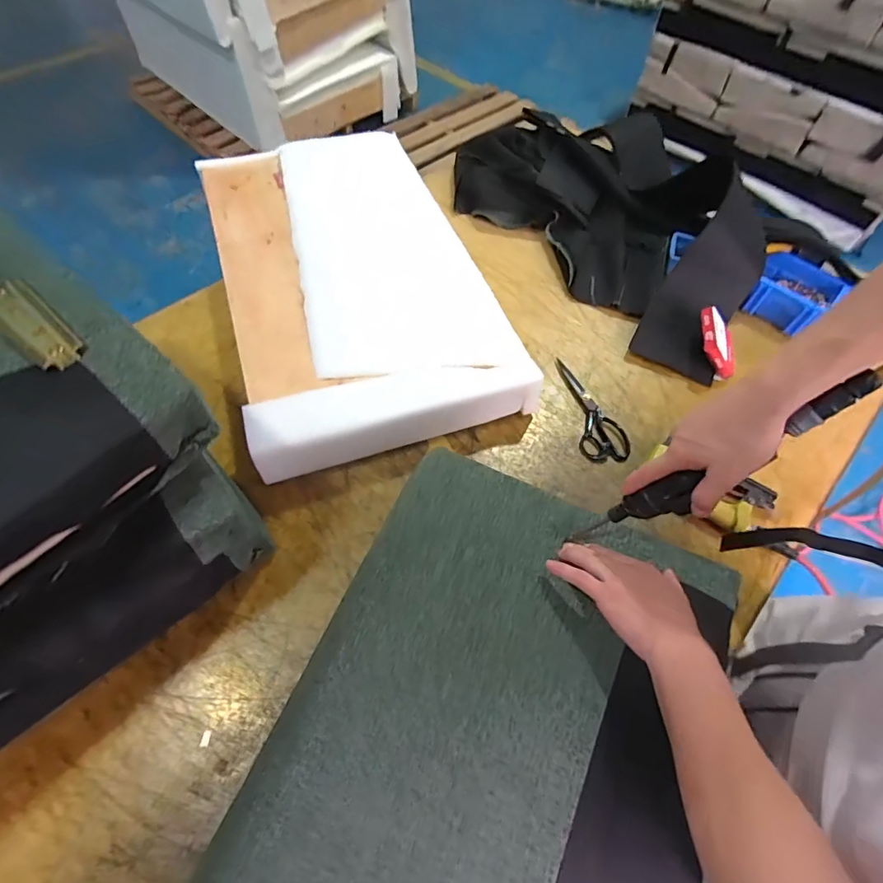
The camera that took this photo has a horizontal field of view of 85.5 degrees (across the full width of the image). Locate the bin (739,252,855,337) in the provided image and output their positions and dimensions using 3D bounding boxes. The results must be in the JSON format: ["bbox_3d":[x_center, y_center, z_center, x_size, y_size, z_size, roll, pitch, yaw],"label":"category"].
[{"bbox_3d":[0.706,-0.296,0.967,0.166,0.074,0.130,41,65,20],"label":"bin"}]

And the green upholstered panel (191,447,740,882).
[{"bbox_3d":[0.034,0.388,0.493,0.437,0.117,0.724,24,60,8],"label":"green upholstered panel"}]

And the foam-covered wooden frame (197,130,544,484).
[{"bbox_3d":[-0.171,-0.309,0.904,0.436,0.124,0.723,-16,61,-12],"label":"foam-covered wooden frame"}]

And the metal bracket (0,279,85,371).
[{"bbox_3d":[-0.393,-0.113,0.457,0.129,0.022,0.047,36,64,18],"label":"metal bracket"}]

